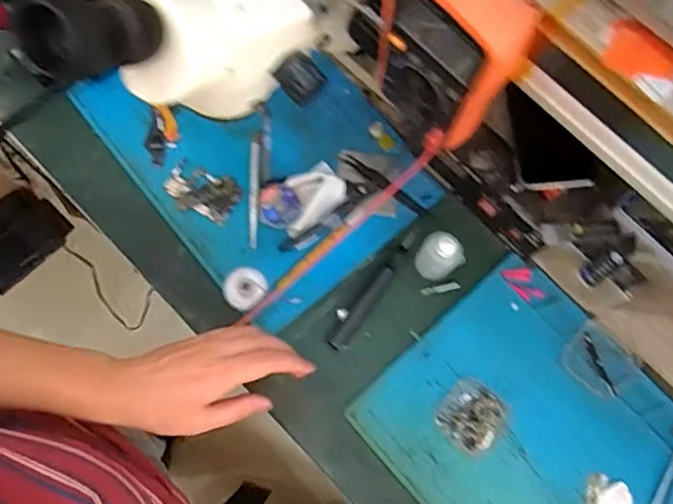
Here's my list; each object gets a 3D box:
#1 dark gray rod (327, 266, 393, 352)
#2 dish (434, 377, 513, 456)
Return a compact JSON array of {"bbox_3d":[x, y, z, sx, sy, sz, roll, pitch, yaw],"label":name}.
[{"bbox_3d":[0.026,0.056,0.596,0.018,0.016,0.100,36,79,8],"label":"dark gray rod"},{"bbox_3d":[0.134,0.159,0.568,0.060,0.019,0.063,43,80,9],"label":"dish"}]

